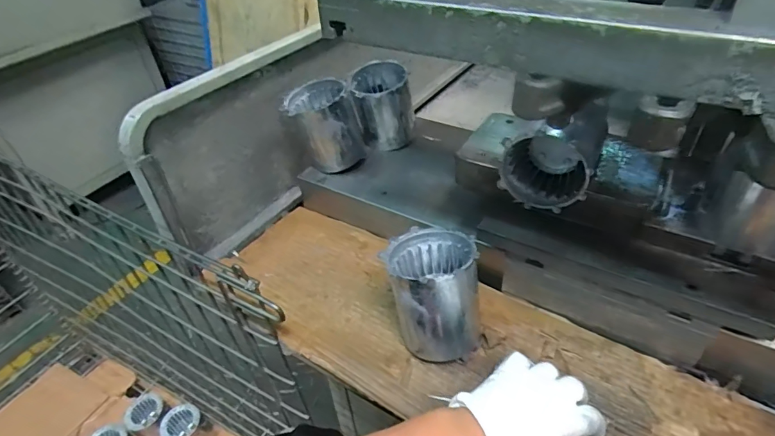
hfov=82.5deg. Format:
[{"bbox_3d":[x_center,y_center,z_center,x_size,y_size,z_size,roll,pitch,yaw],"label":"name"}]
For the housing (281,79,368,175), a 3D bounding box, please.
[{"bbox_3d":[-0.093,-0.138,0.675,0.108,0.111,0.093,-10,41,-7],"label":"housing"}]

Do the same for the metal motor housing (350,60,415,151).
[{"bbox_3d":[-0.007,-0.175,0.704,0.092,0.113,0.098,-4,41,0],"label":"metal motor housing"}]

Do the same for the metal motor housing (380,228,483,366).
[{"bbox_3d":[0.049,0.083,0.483,0.095,0.118,0.112,-11,41,-7],"label":"metal motor housing"}]

